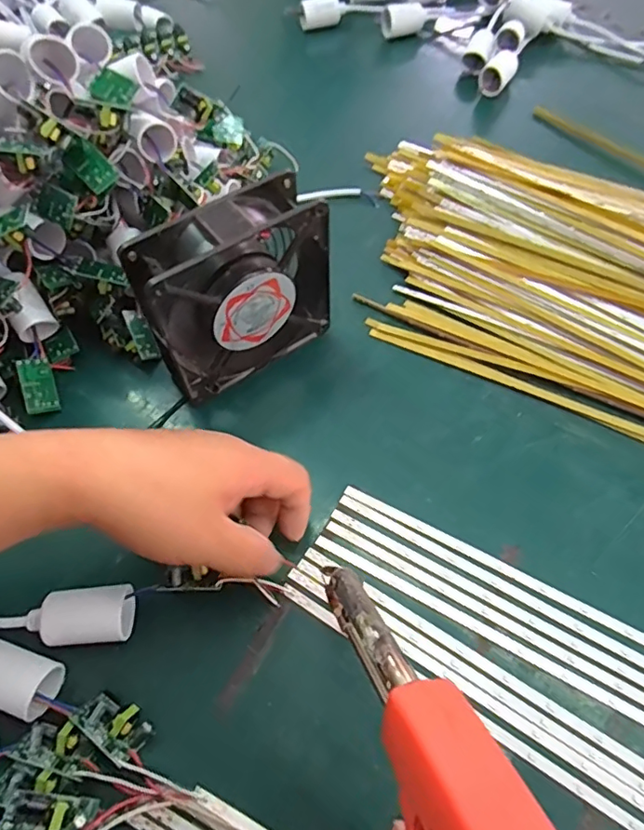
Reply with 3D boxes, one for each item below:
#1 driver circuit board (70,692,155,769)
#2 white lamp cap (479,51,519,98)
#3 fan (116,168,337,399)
[{"bbox_3d":[-0.105,0.157,0.278,0.034,0.017,0.022,31,65,18],"label":"driver circuit board"},{"bbox_3d":[0.186,-0.361,0.578,0.030,0.027,0.049,21,62,13],"label":"white lamp cap"},{"bbox_3d":[-0.055,-0.079,0.357,0.123,0.121,0.041,-33,64,-17],"label":"fan"}]

